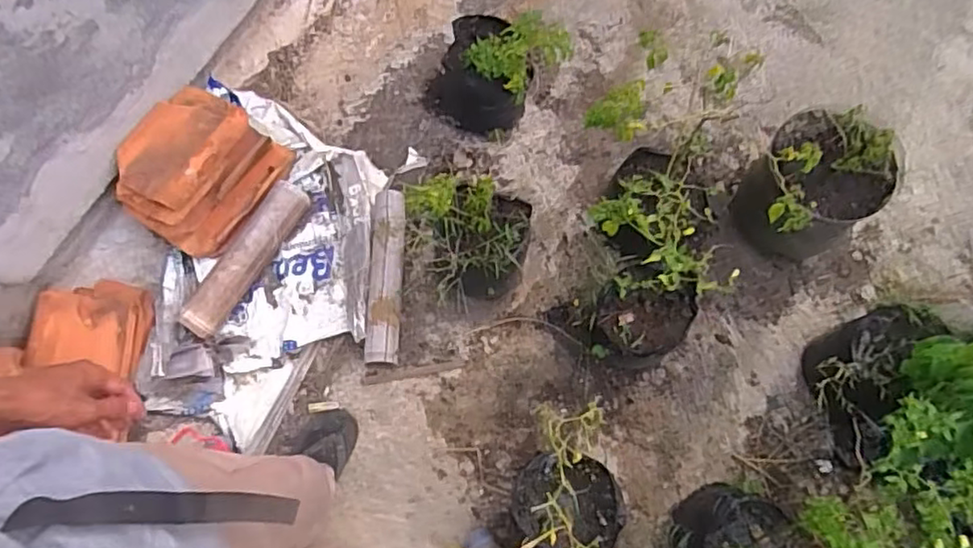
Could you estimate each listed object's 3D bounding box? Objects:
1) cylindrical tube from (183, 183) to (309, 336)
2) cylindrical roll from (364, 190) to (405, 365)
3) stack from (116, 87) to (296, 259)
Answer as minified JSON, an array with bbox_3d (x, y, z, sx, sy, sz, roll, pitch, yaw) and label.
[{"bbox_3d":[-0.513,-0.035,1.384,0.081,0.096,0.375,28,75,9],"label":"cylindrical tube"},{"bbox_3d":[-0.219,0.007,1.388,0.077,0.078,0.375,-1,71,1],"label":"cylindrical roll"},{"bbox_3d":[-0.629,-0.228,1.366,0.260,0.187,0.305,28,74,10],"label":"stack"}]

